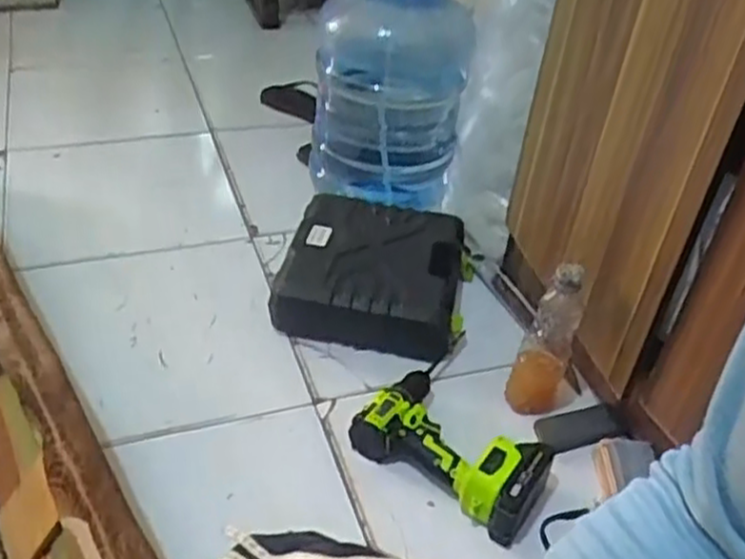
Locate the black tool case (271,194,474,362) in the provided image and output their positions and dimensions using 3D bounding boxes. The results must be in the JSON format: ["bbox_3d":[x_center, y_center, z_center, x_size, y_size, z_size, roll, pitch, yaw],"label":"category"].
[{"bbox_3d":[0.012,-0.018,1.180,0.271,0.097,0.312,12,38,7],"label":"black tool case"}]

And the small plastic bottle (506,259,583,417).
[{"bbox_3d":[0.227,0.086,0.987,0.065,0.241,0.054,17,39,13],"label":"small plastic bottle"}]

